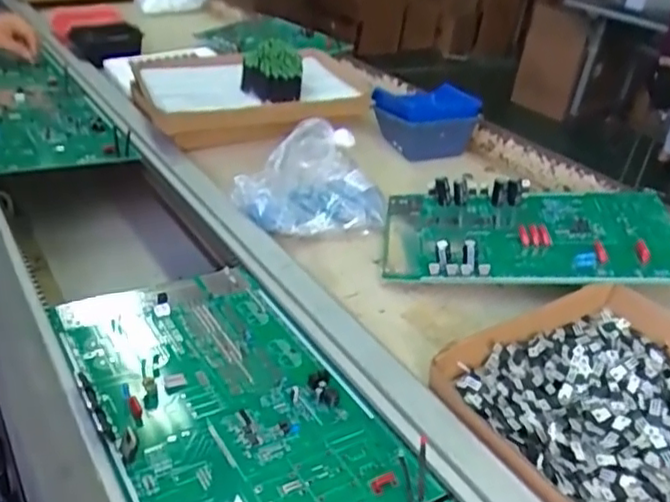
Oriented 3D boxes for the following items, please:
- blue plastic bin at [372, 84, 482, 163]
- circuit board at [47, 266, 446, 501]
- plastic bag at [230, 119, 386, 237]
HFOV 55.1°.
[{"bbox_3d":[0.128,-0.180,0.918,0.128,0.088,0.109,-9,33,-20],"label":"blue plastic bin"},{"bbox_3d":[-0.094,0.099,0.491,0.179,0.016,0.326,-16,36,-29],"label":"circuit board"},{"bbox_3d":[-0.026,-0.082,0.724,0.168,0.084,0.103,1,31,-13],"label":"plastic bag"}]

